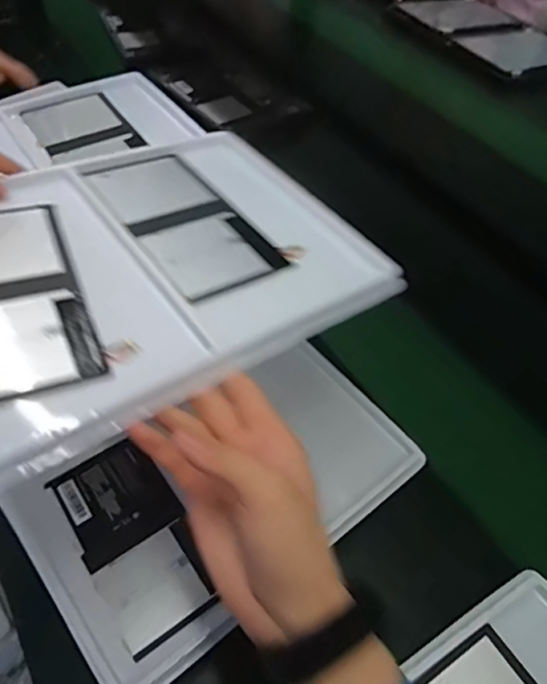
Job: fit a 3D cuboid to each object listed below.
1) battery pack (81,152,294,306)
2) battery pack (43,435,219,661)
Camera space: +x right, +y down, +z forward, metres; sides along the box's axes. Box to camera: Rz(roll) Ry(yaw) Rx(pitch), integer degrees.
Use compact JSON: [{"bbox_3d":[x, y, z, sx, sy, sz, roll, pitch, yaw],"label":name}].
[{"bbox_3d":[-0.070,-0.096,0.455,0.089,0.004,0.170,-26,58,-29],"label":"battery pack"},{"bbox_3d":[-0.120,0.164,0.489,0.084,0.009,0.172,-30,59,-19],"label":"battery pack"}]

